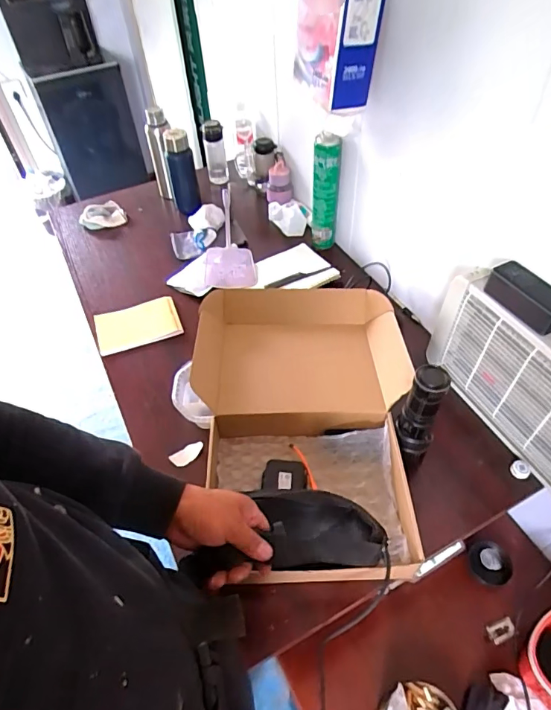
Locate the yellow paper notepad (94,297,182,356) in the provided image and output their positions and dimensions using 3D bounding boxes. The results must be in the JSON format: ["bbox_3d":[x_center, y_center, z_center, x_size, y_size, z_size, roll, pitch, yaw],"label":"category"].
[{"bbox_3d":[-0.331,-0.077,1.096,0.193,0.027,0.126,-18,51,-11],"label":"yellow paper notepad"}]

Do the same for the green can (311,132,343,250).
[{"bbox_3d":[0.128,-0.412,1.169,0.065,0.287,0.070,-2,50,2],"label":"green can"}]

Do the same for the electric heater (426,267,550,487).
[{"bbox_3d":[0.429,0.053,0.802,0.066,0.226,0.400,-21,52,-13],"label":"electric heater"}]

